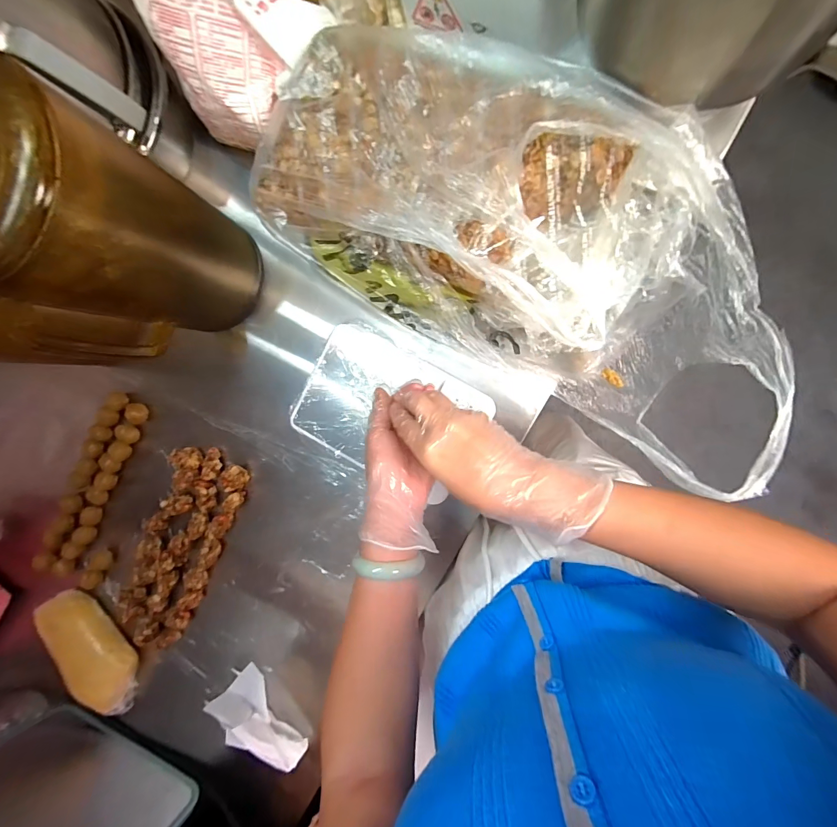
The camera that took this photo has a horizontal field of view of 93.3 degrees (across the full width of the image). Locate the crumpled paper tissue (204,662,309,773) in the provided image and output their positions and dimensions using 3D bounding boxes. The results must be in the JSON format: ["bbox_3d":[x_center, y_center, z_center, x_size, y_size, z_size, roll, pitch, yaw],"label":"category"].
[{"bbox_3d":[-0.224,0.441,0.559,0.056,0.074,0.141,-41,86,9],"label":"crumpled paper tissue"}]

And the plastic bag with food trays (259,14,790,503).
[{"bbox_3d":[0.111,-0.164,0.388,0.546,0.143,0.237,31,97,7],"label":"plastic bag with food trays"}]

